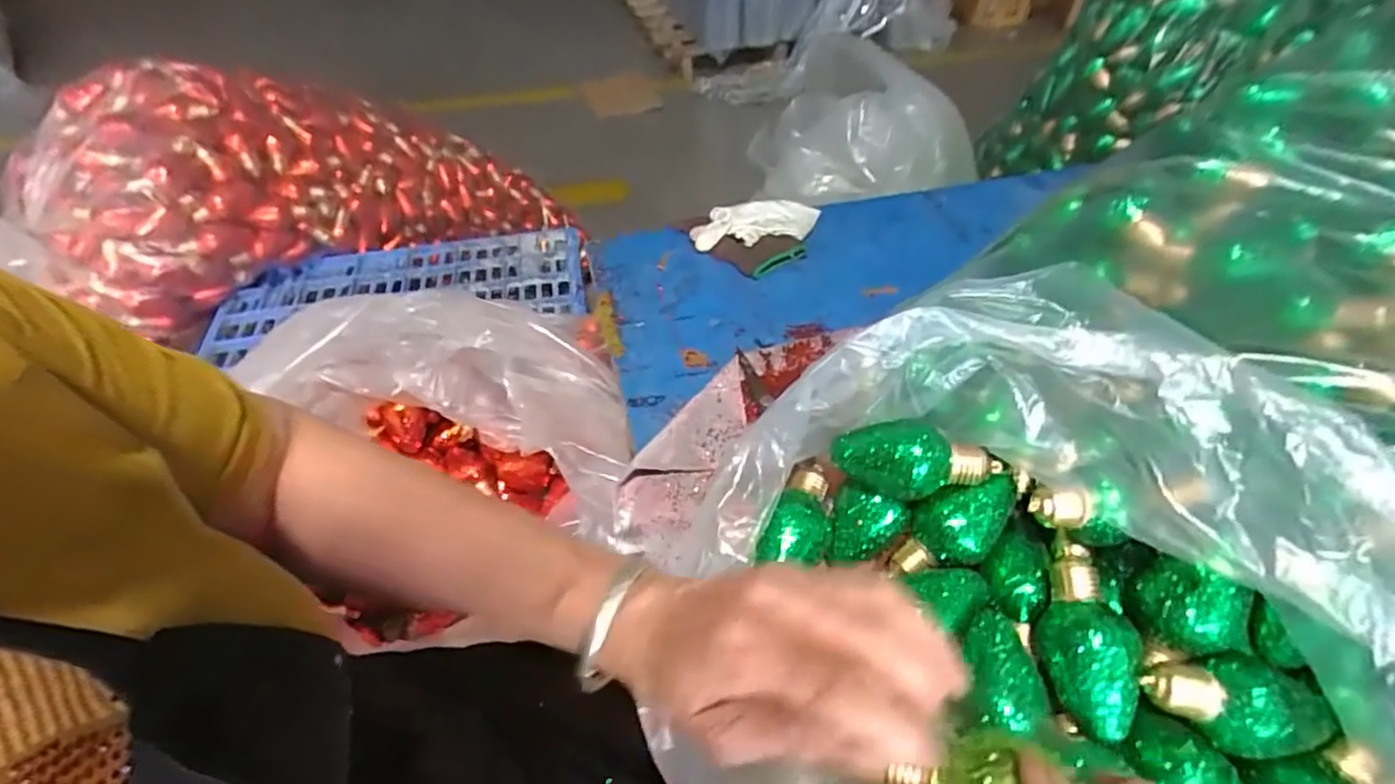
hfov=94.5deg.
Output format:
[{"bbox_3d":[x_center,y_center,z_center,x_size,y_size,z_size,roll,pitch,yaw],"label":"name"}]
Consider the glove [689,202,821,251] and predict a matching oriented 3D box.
[{"bbox_3d":[0.067,-0.195,0.736,0.146,0.027,0.075,-3,48,-2],"label":"glove"}]

